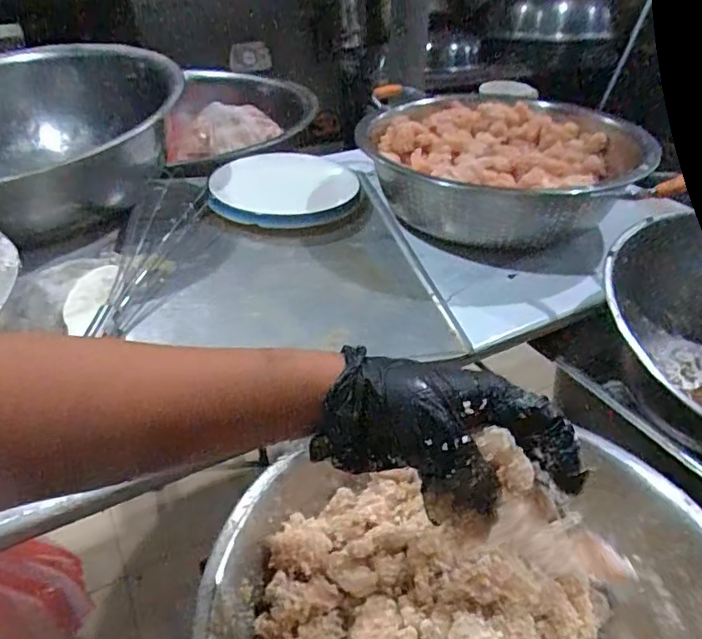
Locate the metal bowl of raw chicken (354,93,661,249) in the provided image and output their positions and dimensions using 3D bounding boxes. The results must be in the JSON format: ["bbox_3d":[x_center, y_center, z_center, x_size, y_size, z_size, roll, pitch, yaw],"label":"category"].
[{"bbox_3d":[0.196,-0.191,0.729,0.321,0.100,0.359,-8,38,-10],"label":"metal bowl of raw chicken"}]

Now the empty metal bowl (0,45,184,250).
[{"bbox_3d":[-0.421,-0.226,0.716,0.379,0.146,0.372,0,37,0],"label":"empty metal bowl"}]

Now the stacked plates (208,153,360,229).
[{"bbox_3d":[-0.094,-0.174,0.755,0.183,0.030,0.199,-12,38,-15],"label":"stacked plates"}]

